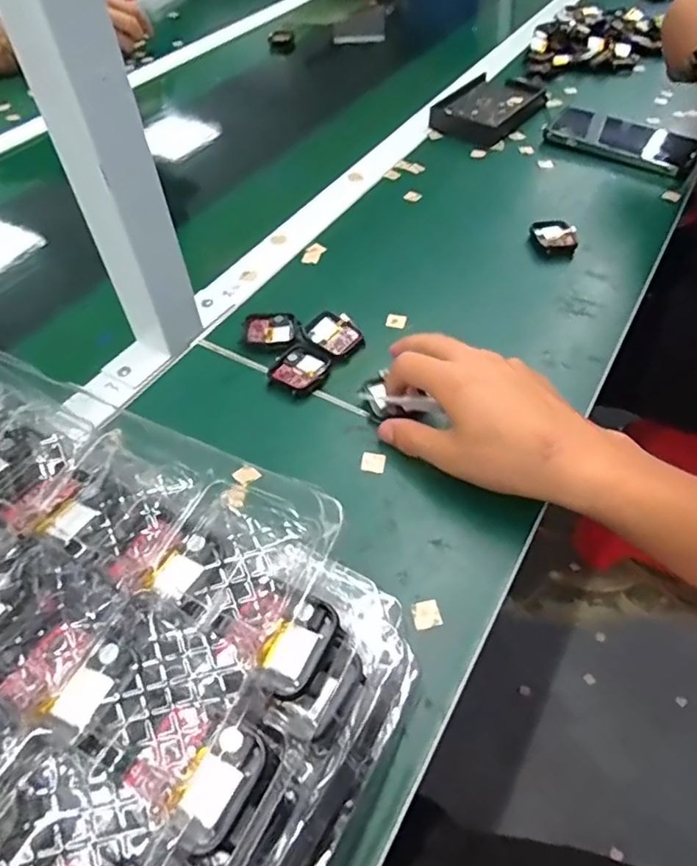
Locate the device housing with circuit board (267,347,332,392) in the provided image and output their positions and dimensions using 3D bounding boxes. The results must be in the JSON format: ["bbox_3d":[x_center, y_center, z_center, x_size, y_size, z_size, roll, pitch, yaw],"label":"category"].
[{"bbox_3d":[-0.037,-0.049,0.448,0.044,0.008,0.041,31,58,25],"label":"device housing with circuit board"}]

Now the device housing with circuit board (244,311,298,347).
[{"bbox_3d":[-0.064,-0.086,0.477,0.043,0.008,0.037,-3,50,1],"label":"device housing with circuit board"}]

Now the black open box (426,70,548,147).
[{"bbox_3d":[0.174,-0.410,0.726,0.101,0.020,0.164,28,57,23],"label":"black open box"}]

